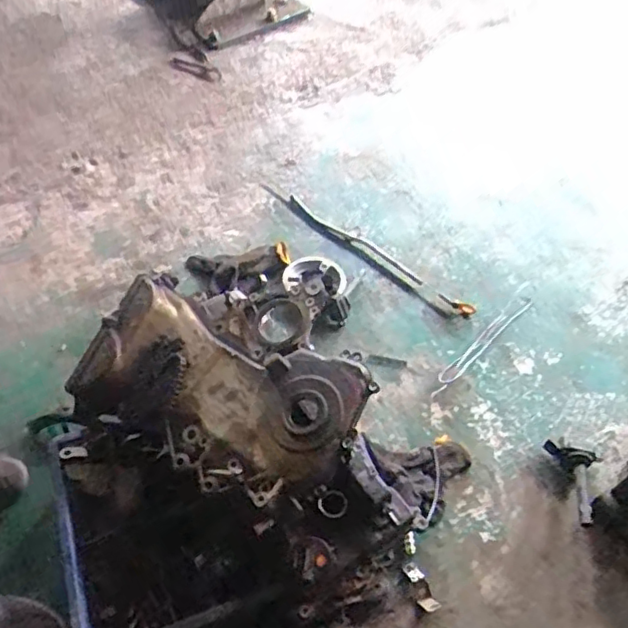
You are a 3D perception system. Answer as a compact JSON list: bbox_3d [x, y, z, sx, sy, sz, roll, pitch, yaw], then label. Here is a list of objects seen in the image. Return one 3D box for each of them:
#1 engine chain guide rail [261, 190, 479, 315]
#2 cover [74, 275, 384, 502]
[{"bbox_3d":[0.093,-0.145,1.295,0.038,0.022,0.578,-38,62,-26],"label":"engine chain guide rail"},{"bbox_3d":[-0.136,0.106,0.871,0.407,0.090,0.243,22,77,22],"label":"cover"}]

